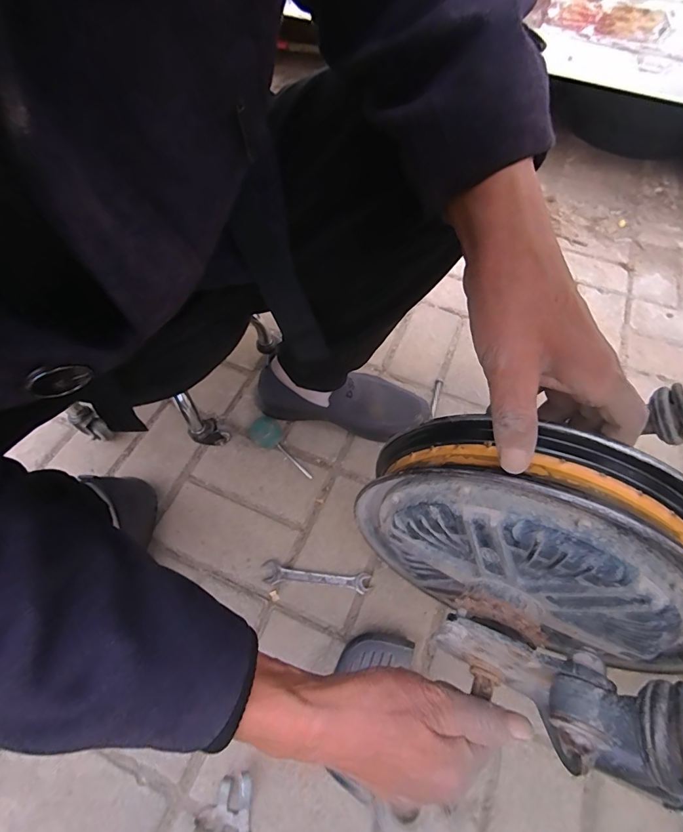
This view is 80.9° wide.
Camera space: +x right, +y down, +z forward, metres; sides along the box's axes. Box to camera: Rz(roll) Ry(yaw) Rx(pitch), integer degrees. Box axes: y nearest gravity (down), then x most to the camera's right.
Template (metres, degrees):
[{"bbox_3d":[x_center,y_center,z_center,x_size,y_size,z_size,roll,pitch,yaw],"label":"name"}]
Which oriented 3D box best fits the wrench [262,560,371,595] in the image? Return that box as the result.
[{"bbox_3d":[-0.034,0.212,0.524,0.137,0.008,0.028,7,59,2],"label":"wrench"}]

